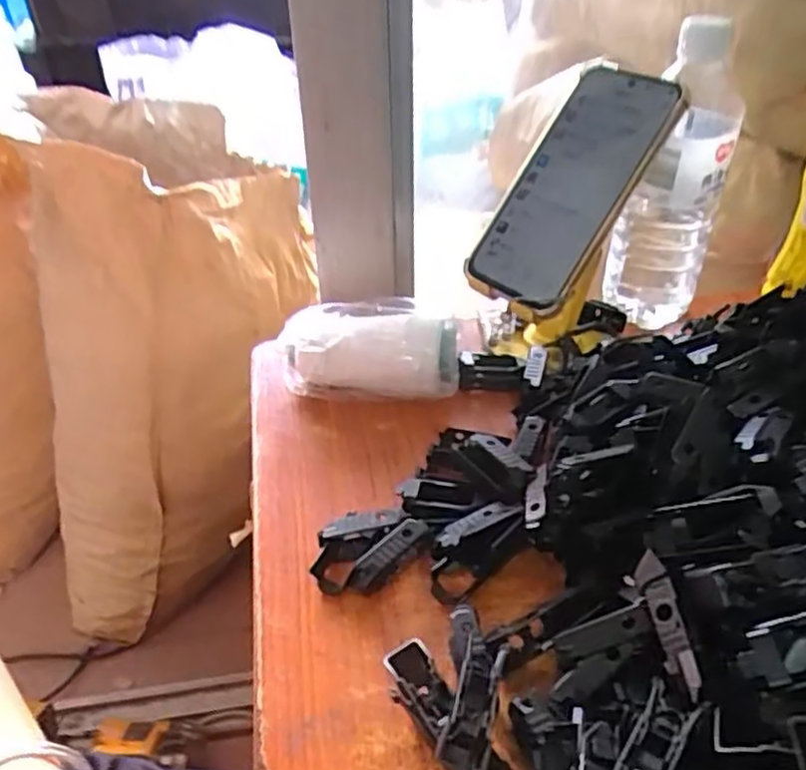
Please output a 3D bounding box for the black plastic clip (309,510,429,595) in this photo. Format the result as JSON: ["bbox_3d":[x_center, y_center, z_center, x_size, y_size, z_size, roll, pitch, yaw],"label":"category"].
[{"bbox_3d":[-0.020,0.086,0.375,0.057,0.024,0.035,-30,46,-31],"label":"black plastic clip"}]

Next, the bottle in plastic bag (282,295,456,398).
[{"bbox_3d":[-0.022,-0.023,0.486,0.121,0.055,0.053,5,39,8],"label":"bottle in plastic bag"}]

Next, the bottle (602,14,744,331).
[{"bbox_3d":[0.194,-0.145,0.513,0.070,0.208,0.082,10,40,15],"label":"bottle"}]

